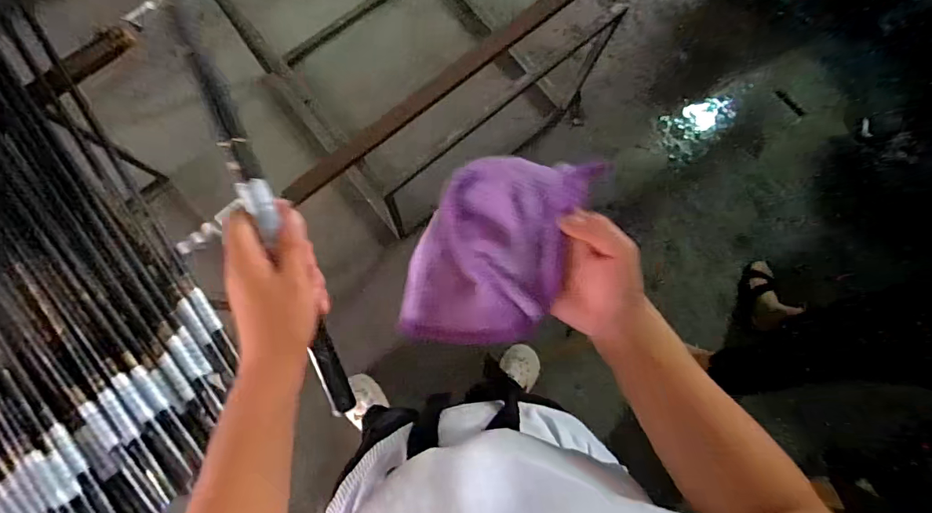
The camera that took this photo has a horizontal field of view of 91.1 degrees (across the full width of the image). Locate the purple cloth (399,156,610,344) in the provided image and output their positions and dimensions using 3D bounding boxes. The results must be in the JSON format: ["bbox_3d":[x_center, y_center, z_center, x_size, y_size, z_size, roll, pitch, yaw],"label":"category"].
[{"bbox_3d":[0.019,0.004,0.363,0.113,0.024,0.175,18,114,2],"label":"purple cloth"}]

